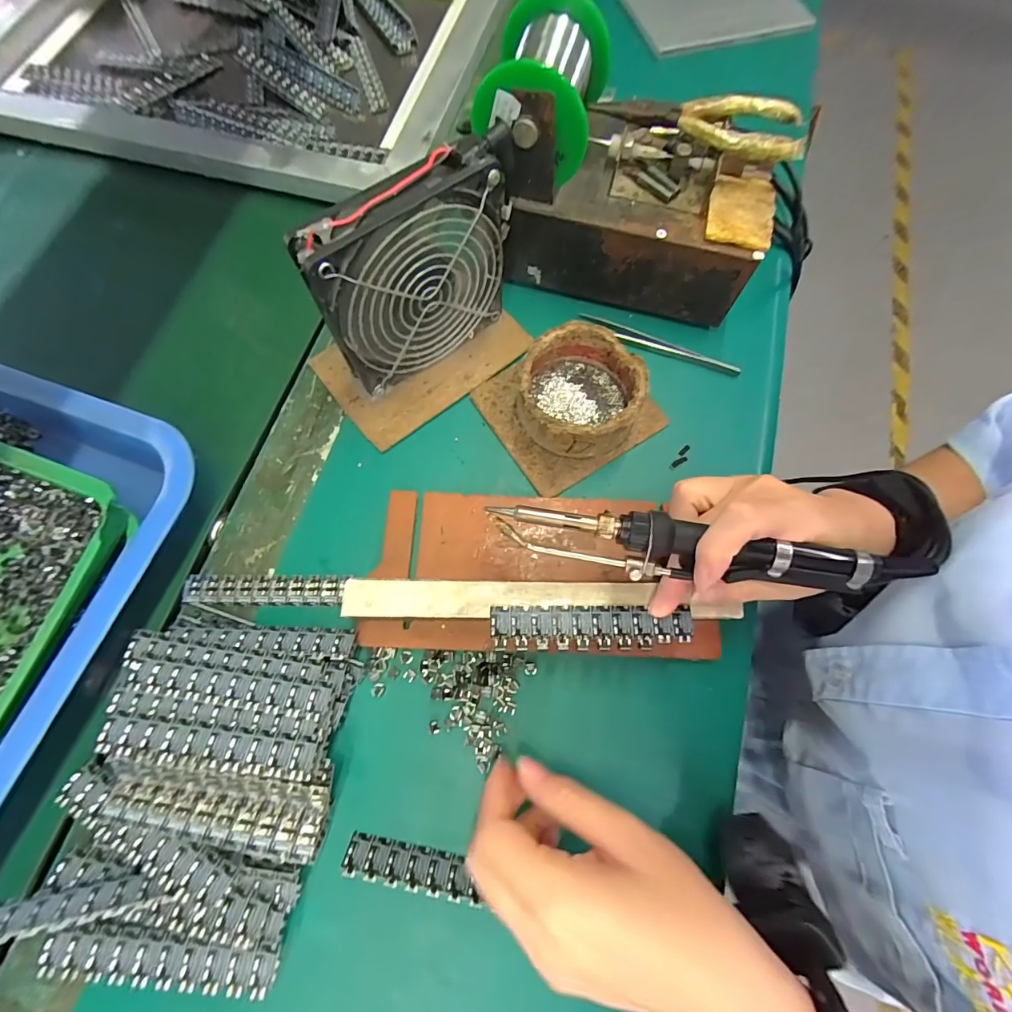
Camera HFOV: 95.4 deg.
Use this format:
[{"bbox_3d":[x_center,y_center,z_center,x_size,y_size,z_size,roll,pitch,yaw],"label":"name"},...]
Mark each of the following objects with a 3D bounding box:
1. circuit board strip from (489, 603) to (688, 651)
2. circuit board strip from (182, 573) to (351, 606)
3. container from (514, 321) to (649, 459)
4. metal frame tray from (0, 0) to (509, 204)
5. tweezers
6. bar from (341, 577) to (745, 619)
[{"bbox_3d":[0.046,0.066,0.248,0.107,0.004,0.024,0,72,0],"label":"circuit board strip"},{"bbox_3d":[-0.153,0.053,0.291,0.101,0.004,0.019,2,72,0],"label":"circuit board strip"},{"bbox_3d":[0.050,-0.076,0.316,0.078,0.041,0.083,0,72,-1],"label":"container"},{"bbox_3d":[-0.253,-0.469,0.453,0.462,0.028,0.361,15,72,4],"label":"metal frame tray"},{"bbox_3d":[0.116,-0.123,0.349,0.123,0.009,0.008,19,73,5],"label":"tweezers"},{"bbox_3d":[0.018,0.052,0.255,0.212,0.004,0.021,1,72,0],"label":"bar"}]

